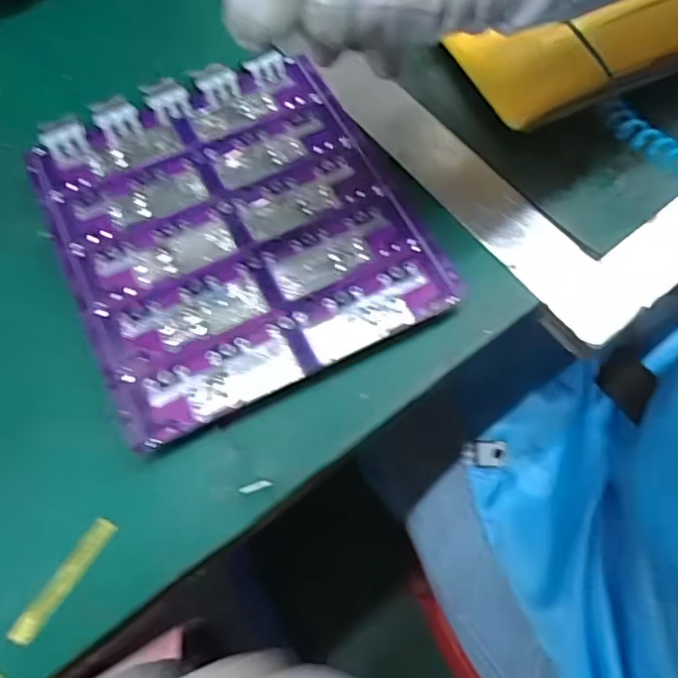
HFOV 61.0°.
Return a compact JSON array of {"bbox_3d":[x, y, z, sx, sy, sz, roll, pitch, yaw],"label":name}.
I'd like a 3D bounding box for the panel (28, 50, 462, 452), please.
[{"bbox_3d":[-0.041,-0.047,0.221,0.124,0.004,0.139,-24,69,-10],"label":"panel"}]

